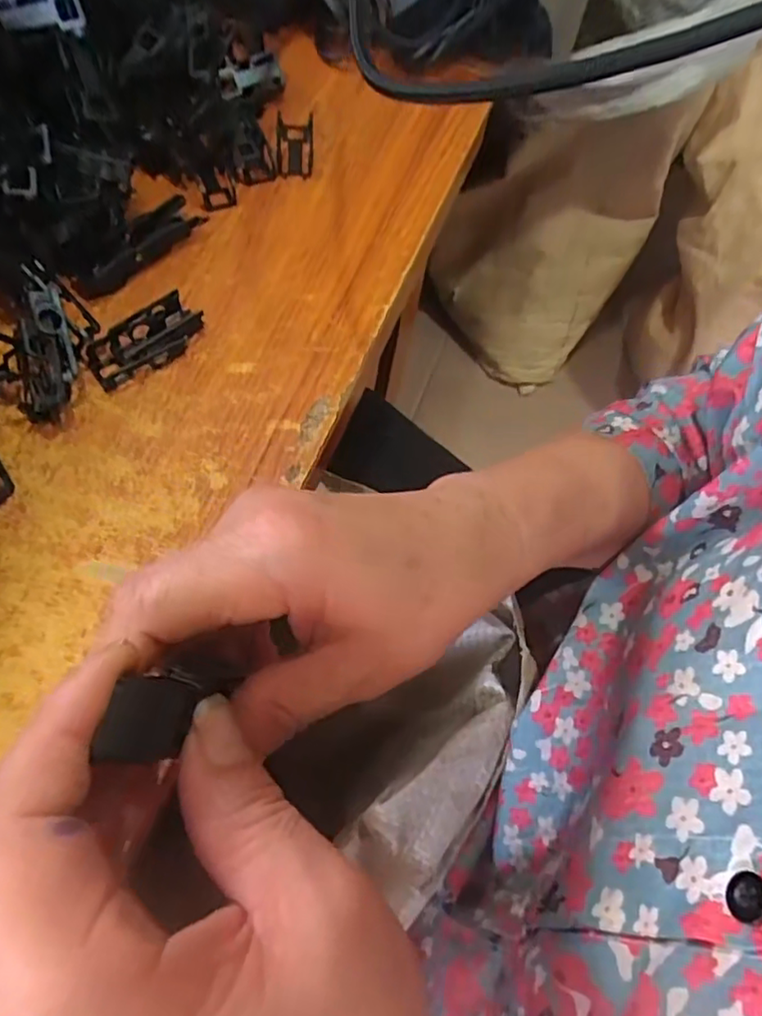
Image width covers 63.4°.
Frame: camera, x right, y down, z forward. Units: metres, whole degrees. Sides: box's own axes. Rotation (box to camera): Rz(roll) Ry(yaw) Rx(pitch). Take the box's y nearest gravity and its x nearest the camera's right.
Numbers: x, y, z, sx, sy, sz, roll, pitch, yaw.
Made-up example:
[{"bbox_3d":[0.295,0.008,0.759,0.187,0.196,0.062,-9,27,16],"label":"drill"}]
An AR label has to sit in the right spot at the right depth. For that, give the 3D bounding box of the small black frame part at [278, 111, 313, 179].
[{"bbox_3d":[-0.047,-0.202,0.339,0.019,0.012,0.045,-1,62,-2],"label":"small black frame part"}]

